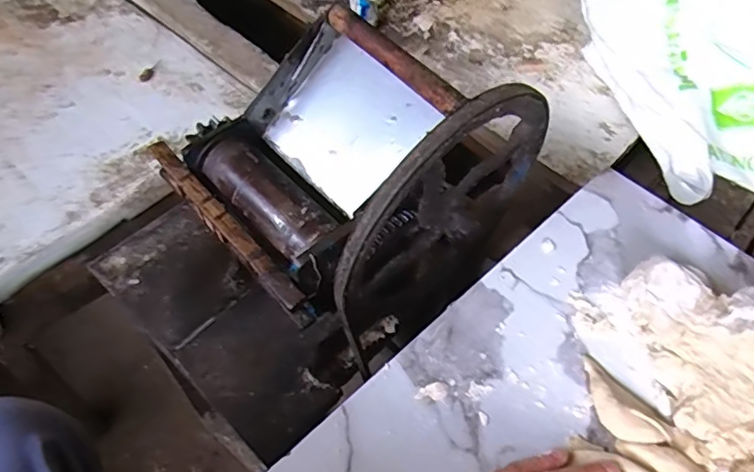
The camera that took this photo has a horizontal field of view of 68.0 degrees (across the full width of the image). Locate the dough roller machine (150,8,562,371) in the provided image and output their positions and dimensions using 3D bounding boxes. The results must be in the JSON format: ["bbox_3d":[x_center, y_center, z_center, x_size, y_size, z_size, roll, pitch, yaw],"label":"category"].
[{"bbox_3d":[-0.023,-0.051,0.565,0.288,0.308,0.237,-32,64,-26],"label":"dough roller machine"}]

